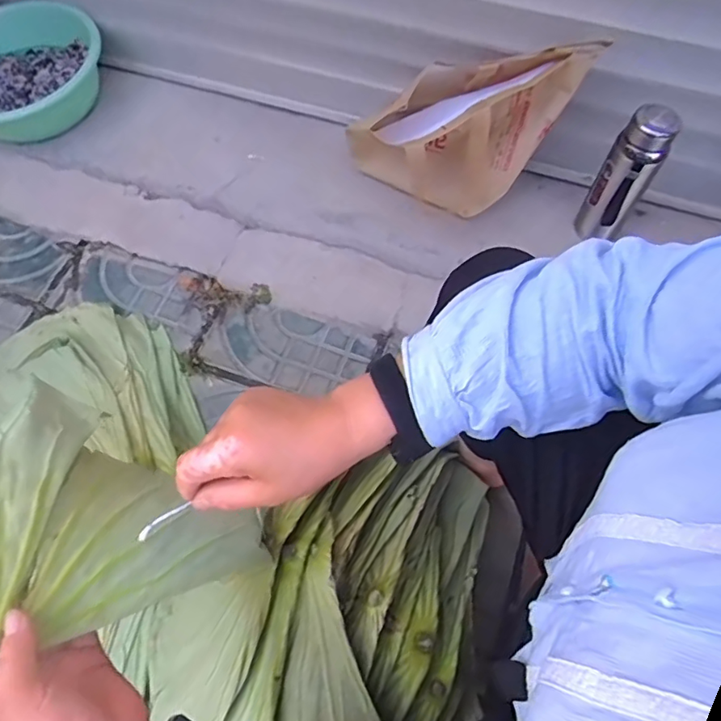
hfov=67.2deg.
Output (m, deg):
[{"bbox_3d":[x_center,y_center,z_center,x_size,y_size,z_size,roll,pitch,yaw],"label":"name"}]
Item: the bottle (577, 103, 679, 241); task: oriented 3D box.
[{"bbox_3d":[0.389,-0.273,0.804,0.067,0.208,0.066,26,66,12],"label":"bottle"}]

